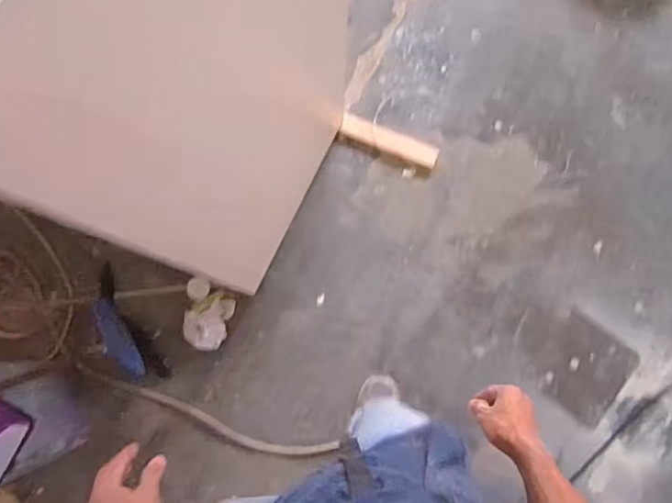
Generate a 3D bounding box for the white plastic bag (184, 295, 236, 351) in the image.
[{"bbox_3d":[-0.338,0.182,1.419,0.110,0.061,0.139,18,84,1],"label":"white plastic bag"}]

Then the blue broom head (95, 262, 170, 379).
[{"bbox_3d":[-0.592,0.191,1.436,0.077,0.034,0.306,-23,85,-3],"label":"blue broom head"}]

